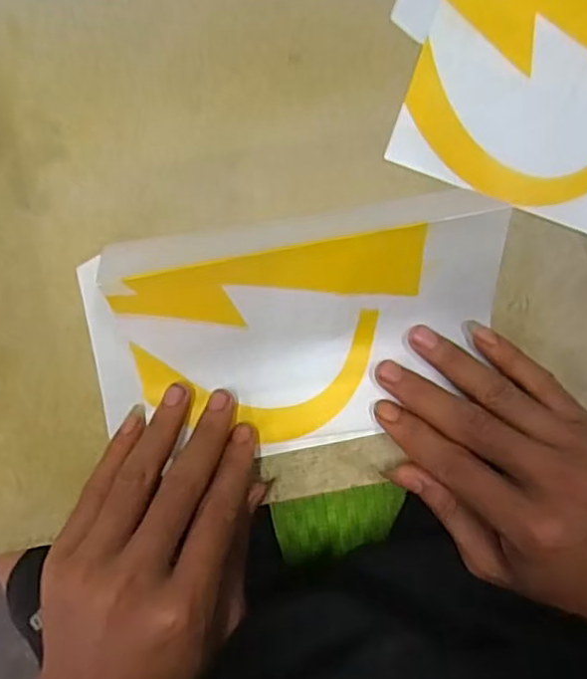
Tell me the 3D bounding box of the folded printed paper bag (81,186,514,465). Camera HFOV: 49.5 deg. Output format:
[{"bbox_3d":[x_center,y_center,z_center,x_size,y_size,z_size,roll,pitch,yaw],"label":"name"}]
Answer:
[{"bbox_3d":[0.001,-0.002,0.289,0.191,0.061,0.106,-11,90,-3],"label":"folded printed paper bag"}]

